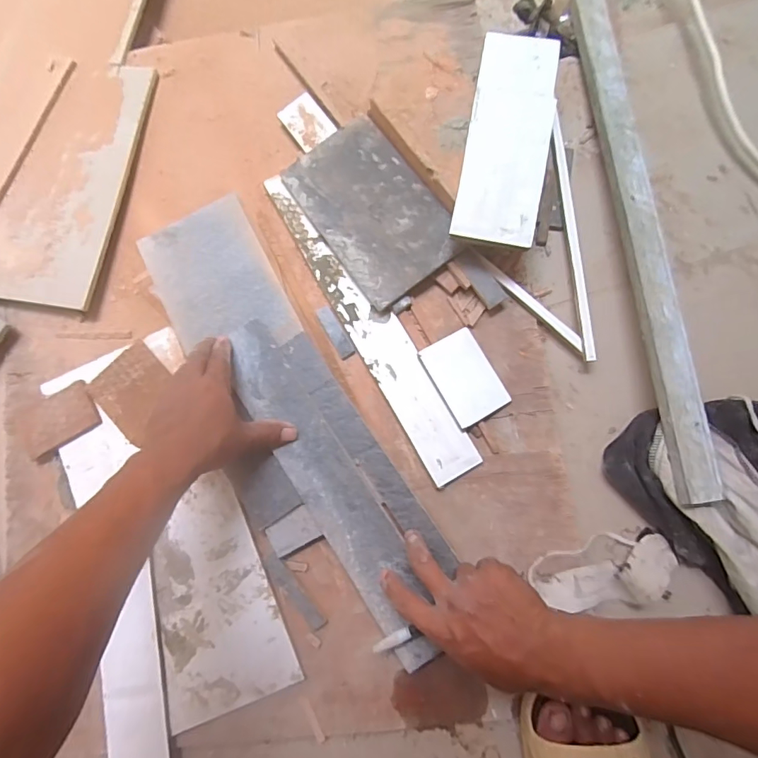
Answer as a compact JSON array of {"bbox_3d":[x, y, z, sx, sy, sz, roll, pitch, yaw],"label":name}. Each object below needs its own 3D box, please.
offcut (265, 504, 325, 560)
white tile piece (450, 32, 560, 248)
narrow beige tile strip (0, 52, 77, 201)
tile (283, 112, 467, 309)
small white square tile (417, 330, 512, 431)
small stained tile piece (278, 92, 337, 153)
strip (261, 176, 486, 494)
[{"bbox_3d":[-0.085,0.158,0.487,0.051,0.012,0.039,-32,81,1],"label":"offcut"},{"bbox_3d":[0.132,-0.248,0.481,0.079,0.010,0.232,10,82,6],"label":"white tile piece"},{"bbox_3d":[-0.449,-0.295,0.590,0.044,0.010,0.247,22,83,13],"label":"narrow beige tile strip"},{"bbox_3d":[-0.008,-0.188,0.527,0.120,0.013,0.198,-35,80,2],"label":"tile"},{"bbox_3d":[0.092,-0.003,0.503,0.060,0.005,0.093,-28,80,-3],"label":"small white square tile"},{"bbox_3d":[-0.084,-0.300,0.557,0.046,0.007,0.064,-38,82,9],"label":"small stained tile piece"},{"bbox_3d":[-0.010,-0.066,0.524,0.054,0.015,0.385,-29,80,-1],"label":"strip"}]

